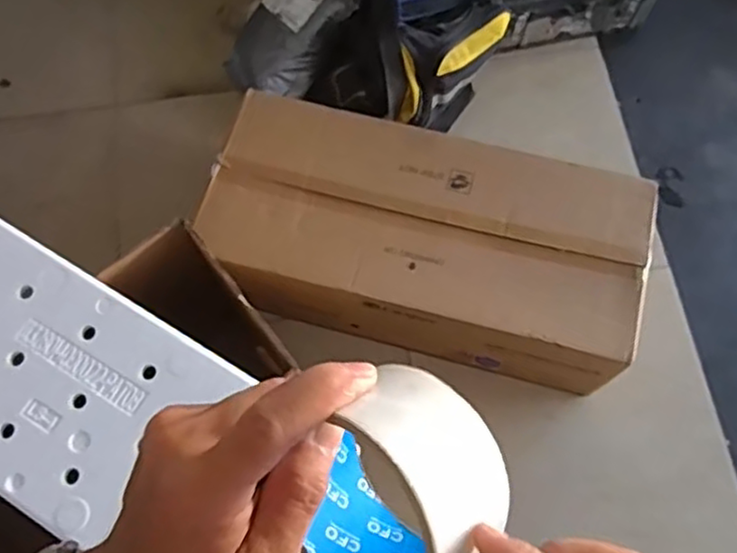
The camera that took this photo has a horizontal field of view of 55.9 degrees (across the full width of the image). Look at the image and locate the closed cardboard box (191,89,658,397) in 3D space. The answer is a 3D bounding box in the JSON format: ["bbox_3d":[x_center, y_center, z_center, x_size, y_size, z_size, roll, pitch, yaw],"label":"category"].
[{"bbox_3d":[0.097,-0.064,1.345,0.808,0.227,0.387,12,70,5],"label":"closed cardboard box"}]

